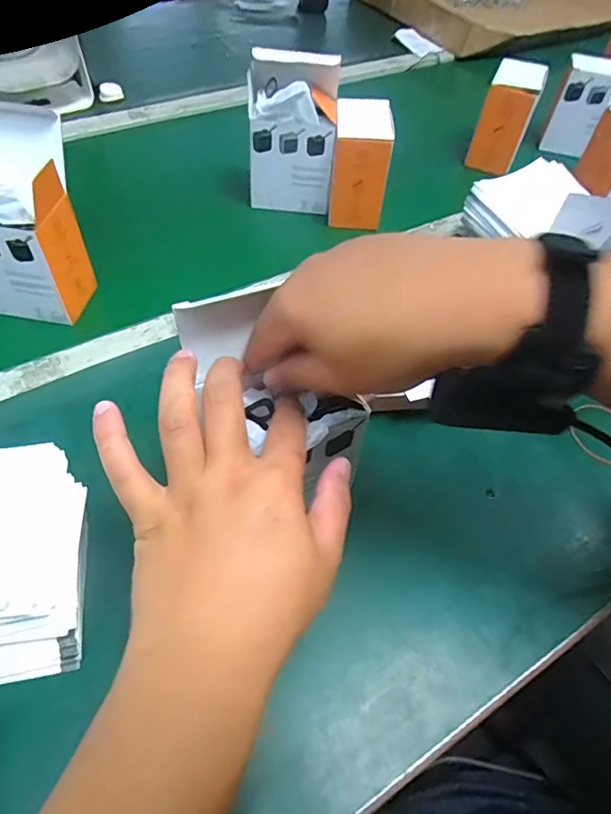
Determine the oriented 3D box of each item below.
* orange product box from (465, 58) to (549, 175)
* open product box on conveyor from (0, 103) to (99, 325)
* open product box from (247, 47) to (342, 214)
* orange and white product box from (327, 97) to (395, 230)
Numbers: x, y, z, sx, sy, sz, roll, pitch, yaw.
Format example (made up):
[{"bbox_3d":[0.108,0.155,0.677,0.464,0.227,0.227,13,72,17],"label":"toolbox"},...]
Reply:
[{"bbox_3d":[0.285,-0.408,0.730,0.066,0.120,0.088,23,54,14],"label":"orange product box"},{"bbox_3d":[-0.275,-0.174,0.483,0.110,0.168,0.094,13,53,7],"label":"open product box on conveyor"},{"bbox_3d":[-0.015,-0.323,0.610,0.101,0.164,0.054,3,52,-1],"label":"open product box"},{"bbox_3d":[0.065,-0.299,0.634,0.063,0.117,0.094,4,52,0],"label":"orange and white product box"}]

